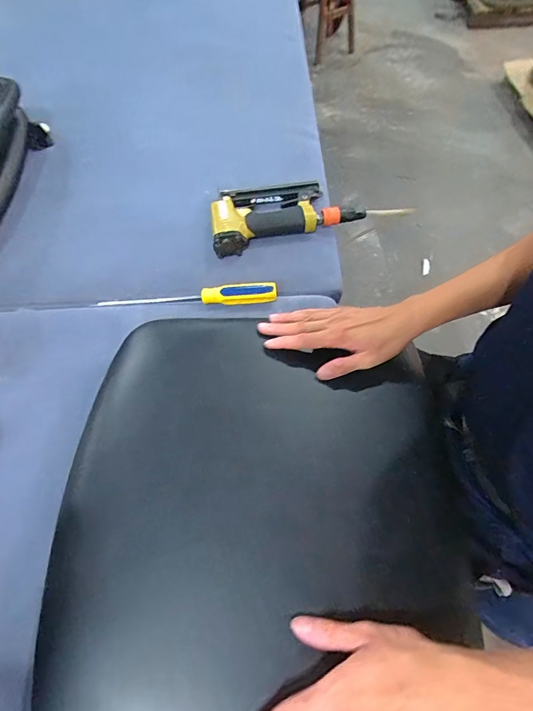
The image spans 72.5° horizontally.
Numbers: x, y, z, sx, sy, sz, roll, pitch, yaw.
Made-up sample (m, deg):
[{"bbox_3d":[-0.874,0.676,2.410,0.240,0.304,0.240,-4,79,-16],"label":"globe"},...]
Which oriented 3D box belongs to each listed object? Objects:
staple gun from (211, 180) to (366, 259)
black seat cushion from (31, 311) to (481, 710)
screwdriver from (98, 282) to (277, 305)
[{"bbox_3d":[0.023,-0.250,0.622,0.256,0.052,0.125,-18,64,-7],"label":"staple gun"},{"bbox_3d":[-0.003,0.150,0.401,0.418,0.057,0.446,4,63,4],"label":"black seat cushion"},{"bbox_3d":[-0.123,-0.090,0.559,0.275,0.041,0.024,-3,63,1],"label":"screwdriver"}]

